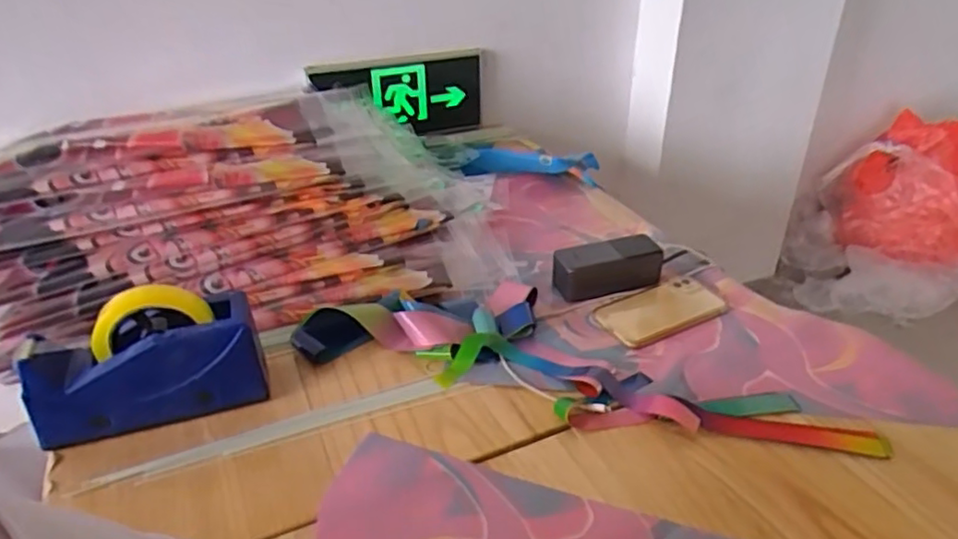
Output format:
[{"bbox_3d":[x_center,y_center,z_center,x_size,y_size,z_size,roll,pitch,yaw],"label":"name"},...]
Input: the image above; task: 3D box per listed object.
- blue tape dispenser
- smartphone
[{"bbox_3d":[-0.319,0.086,0.614,0.205,0.129,0.064,-12,33,-17],"label":"blue tape dispenser"},{"bbox_3d":[0.219,0.047,0.772,0.153,0.014,0.089,-16,34,-23],"label":"smartphone"}]

